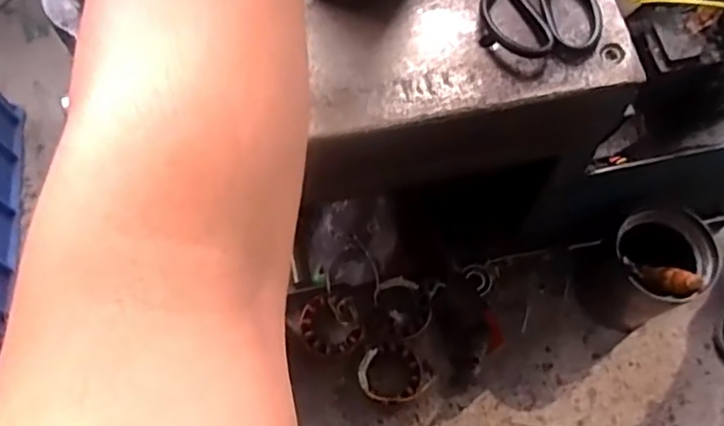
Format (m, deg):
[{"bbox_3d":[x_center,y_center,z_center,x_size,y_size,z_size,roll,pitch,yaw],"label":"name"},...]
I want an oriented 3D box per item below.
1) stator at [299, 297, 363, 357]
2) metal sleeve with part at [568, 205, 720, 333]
[{"bbox_3d":[-0.043,0.152,0.853,0.078,0.030,0.084,0,68,1],"label":"stator"},{"bbox_3d":[0.358,0.070,0.818,0.106,0.175,0.125,-38,72,-13],"label":"metal sleeve with part"}]

